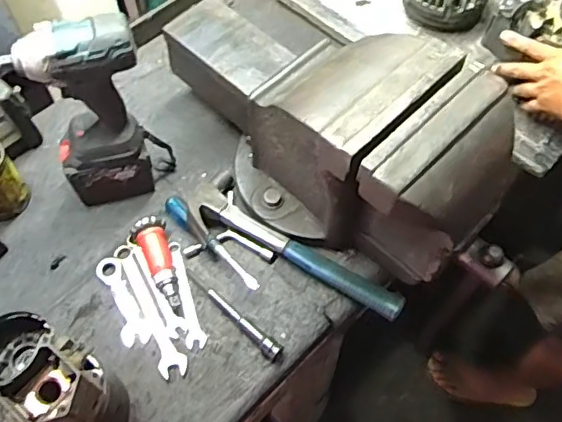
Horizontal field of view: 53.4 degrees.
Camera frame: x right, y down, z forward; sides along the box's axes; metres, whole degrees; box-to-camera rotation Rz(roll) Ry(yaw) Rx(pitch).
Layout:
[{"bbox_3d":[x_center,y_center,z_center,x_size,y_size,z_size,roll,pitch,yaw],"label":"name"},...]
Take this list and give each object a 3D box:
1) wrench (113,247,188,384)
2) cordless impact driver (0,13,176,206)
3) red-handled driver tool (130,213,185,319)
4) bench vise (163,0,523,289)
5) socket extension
[{"bbox_3d":[-0.181,0.132,0.759,0.034,0.014,0.201,-25,65,-13],"label":"wrench"},{"bbox_3d":[-0.236,-0.115,0.740,0.150,0.304,0.073,-24,65,-13],"label":"cordless impact driver"},{"bbox_3d":[-0.165,0.074,0.766,0.045,0.038,0.137,-20,64,-11],"label":"red-handled driver tool"},{"bbox_3d":[0.047,-0.109,0.723,0.534,0.239,0.198,32,66,15],"label":"bench vise"},{"bbox_3d":[-0.051,0.146,0.731,0.129,0.027,0.021,38,68,18],"label":"socket extension"}]

